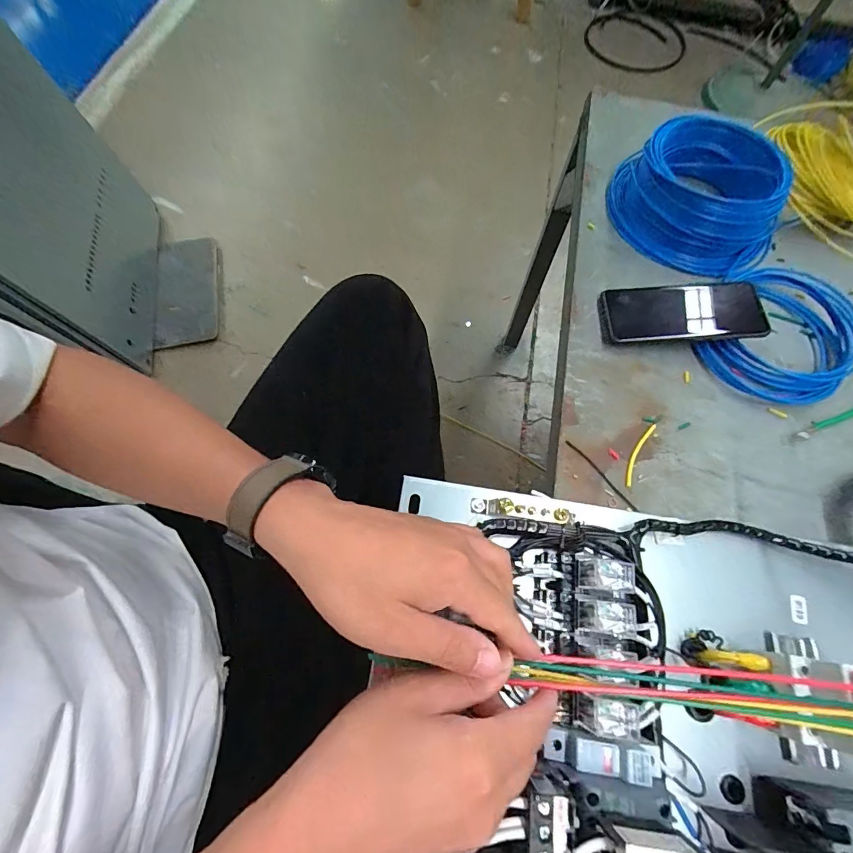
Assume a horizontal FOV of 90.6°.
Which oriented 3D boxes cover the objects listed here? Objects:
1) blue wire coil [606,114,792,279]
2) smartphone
[{"bbox_3d":[0.342,-0.291,0.524,0.205,0.073,0.159,26,69,8],"label":"blue wire coil"},{"bbox_3d":[0.290,-0.131,0.484,0.174,0.008,0.073,-1,71,4],"label":"smartphone"}]

